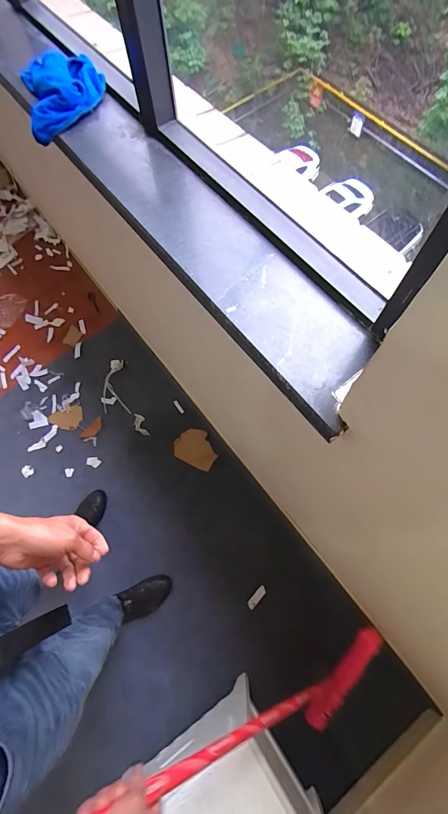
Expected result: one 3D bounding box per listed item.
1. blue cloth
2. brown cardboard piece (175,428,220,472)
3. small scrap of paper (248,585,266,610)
[{"bbox_3d":[-0.319,-0.622,0.706,0.170,0.050,0.181,-25,72,-6],"label":"blue cloth"},{"bbox_3d":[-0.111,0.165,1.451,0.176,0.006,0.140,25,80,12],"label":"brown cardboard piece"},{"bbox_3d":[0.113,0.659,1.237,0.029,0.005,0.083,40,79,20],"label":"small scrap of paper"}]

